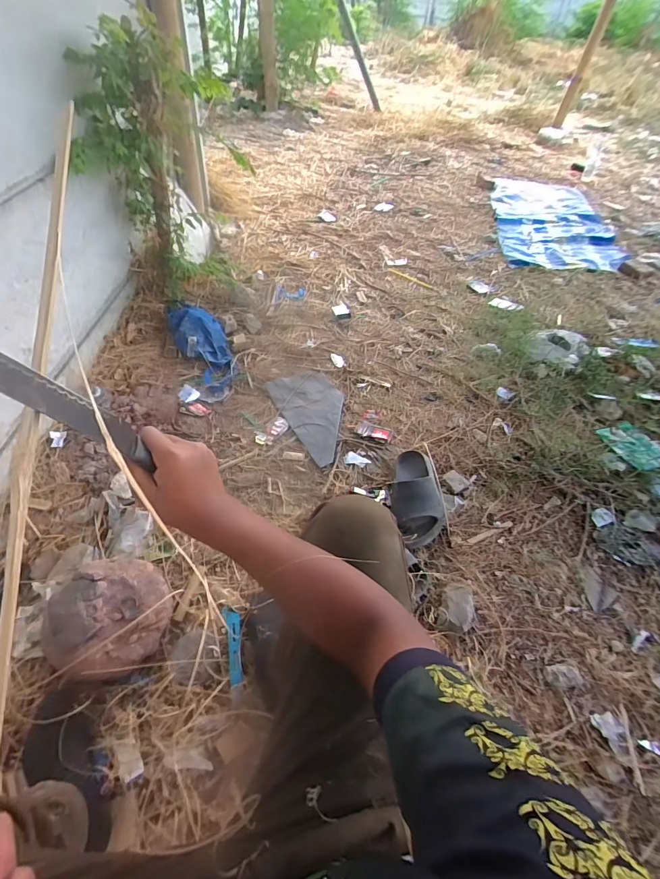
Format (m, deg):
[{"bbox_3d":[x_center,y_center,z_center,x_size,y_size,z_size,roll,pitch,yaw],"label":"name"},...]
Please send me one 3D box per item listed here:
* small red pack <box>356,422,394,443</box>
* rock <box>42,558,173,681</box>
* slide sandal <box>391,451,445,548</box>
[{"bbox_3d":[0.134,-0.022,1.199,0.112,0.018,0.047,20,50,11],"label":"small red pack"},{"bbox_3d":[-0.419,0.349,0.778,0.190,0.127,0.205,3,49,-4],"label":"rock"},{"bbox_3d":[0.219,0.144,1.016,0.121,0.076,0.293,3,49,-4],"label":"slide sandal"}]

